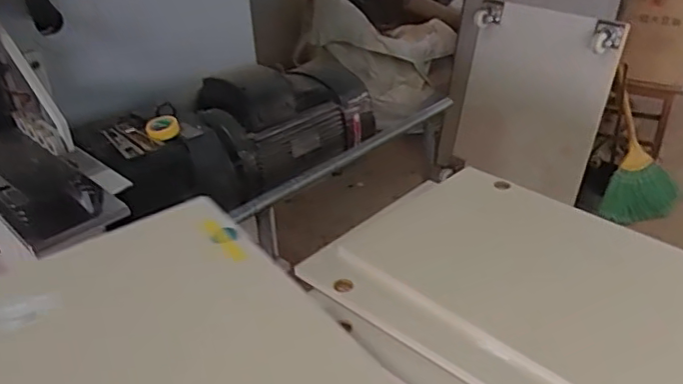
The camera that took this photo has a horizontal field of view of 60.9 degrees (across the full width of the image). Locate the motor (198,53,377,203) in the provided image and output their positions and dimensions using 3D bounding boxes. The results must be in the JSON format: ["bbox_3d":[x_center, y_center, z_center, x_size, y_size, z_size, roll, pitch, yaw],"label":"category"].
[{"bbox_3d":[-0.107,-0.161,1.237,0.359,0.202,0.180,-23,36,-31],"label":"motor"}]

